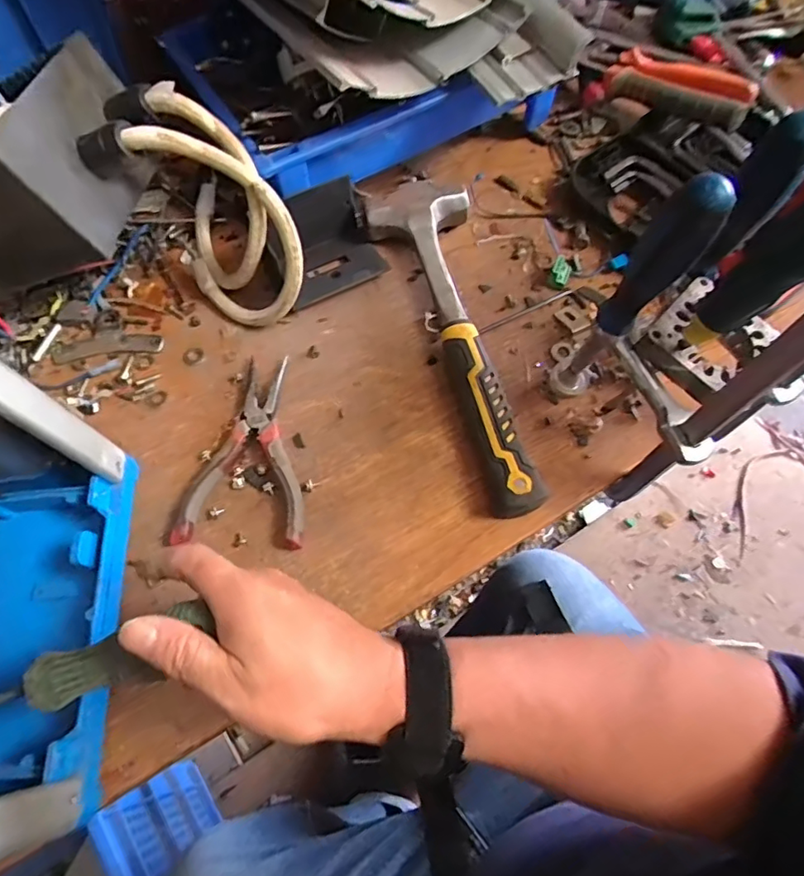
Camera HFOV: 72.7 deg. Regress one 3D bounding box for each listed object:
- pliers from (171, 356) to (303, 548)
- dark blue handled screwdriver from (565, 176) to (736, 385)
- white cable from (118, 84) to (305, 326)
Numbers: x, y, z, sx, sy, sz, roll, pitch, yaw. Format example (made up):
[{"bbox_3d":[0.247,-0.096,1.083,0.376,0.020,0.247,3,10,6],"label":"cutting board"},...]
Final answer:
[{"bbox_3d":[-0.121,0.009,0.399,0.090,0.015,0.146,-6,63,-3],"label":"pliers"},{"bbox_3d":[0.136,-0.088,0.345,0.032,0.178,0.032,26,62,-1],"label":"dark blue handled screwdriver"},{"bbox_3d":[-0.140,-0.171,0.414,0.079,0.145,0.147,-29,67,-14],"label":"white cable"}]

